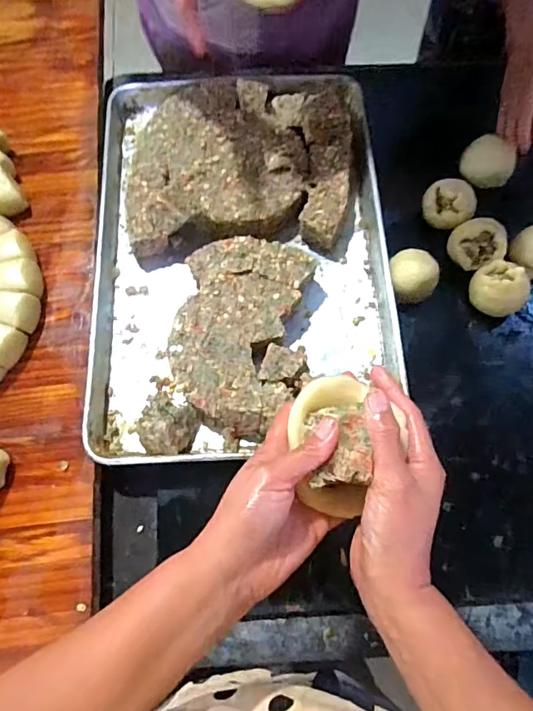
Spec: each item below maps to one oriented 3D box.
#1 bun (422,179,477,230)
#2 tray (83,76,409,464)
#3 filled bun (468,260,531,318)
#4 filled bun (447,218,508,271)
[{"bbox_3d":[0.268,-0.221,0.722,0.075,0.049,0.067,32,74,11],"label":"bun"},{"bbox_3d":[-0.038,-0.157,0.700,0.400,0.077,0.591,-2,70,-2],"label":"tray"},{"bbox_3d":[0.311,-0.084,0.672,0.073,0.066,0.071,0,71,0],"label":"filled bun"},{"bbox_3d":[0.299,-0.159,0.691,0.072,0.042,0.072,-6,71,-2],"label":"filled bun"}]

